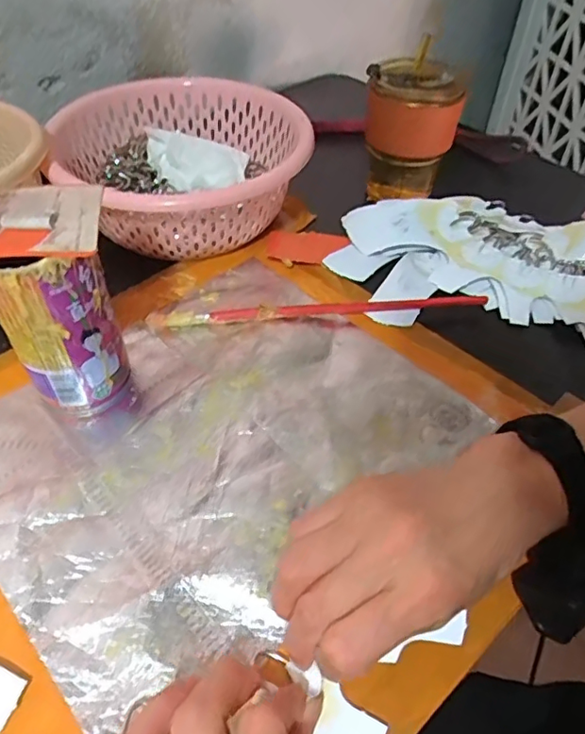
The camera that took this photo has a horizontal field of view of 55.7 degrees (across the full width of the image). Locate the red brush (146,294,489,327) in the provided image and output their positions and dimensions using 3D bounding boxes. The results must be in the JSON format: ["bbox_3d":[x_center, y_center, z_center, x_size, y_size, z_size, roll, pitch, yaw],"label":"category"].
[{"bbox_3d":[0.021,-0.047,0.439,0.263,0.014,0.021,-4,48,-5],"label":"red brush"}]

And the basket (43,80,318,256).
[{"bbox_3d":[-0.101,-0.183,0.514,0.198,0.090,0.197,1,48,-1],"label":"basket"}]

